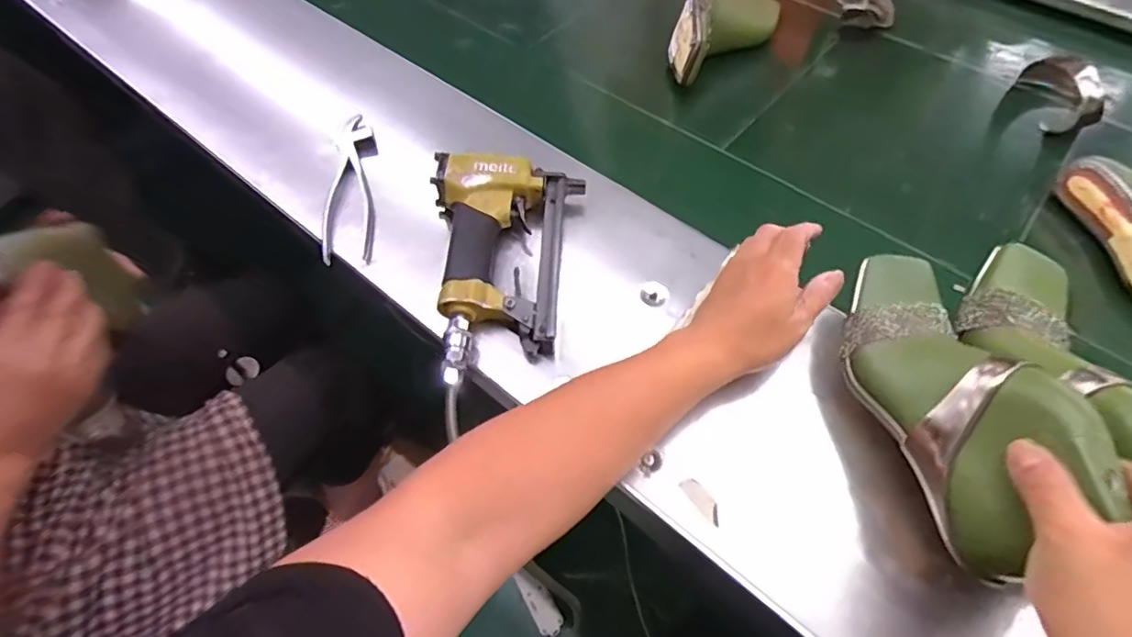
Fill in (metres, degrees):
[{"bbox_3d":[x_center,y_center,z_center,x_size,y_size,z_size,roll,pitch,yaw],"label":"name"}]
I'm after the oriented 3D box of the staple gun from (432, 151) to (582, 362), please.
[{"bbox_3d":[-0.064,-0.066,0.507,0.137,0.055,0.182,8,57,6],"label":"staple gun"}]

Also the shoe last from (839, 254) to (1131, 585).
[{"bbox_3d":[0.261,0.044,0.387,0.084,0.081,0.224,-3,45,-1],"label":"shoe last"}]

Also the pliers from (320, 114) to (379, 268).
[{"bbox_3d":[-0.221,-0.135,0.575,0.047,0.028,0.182,-8,57,-4],"label":"pliers"}]

